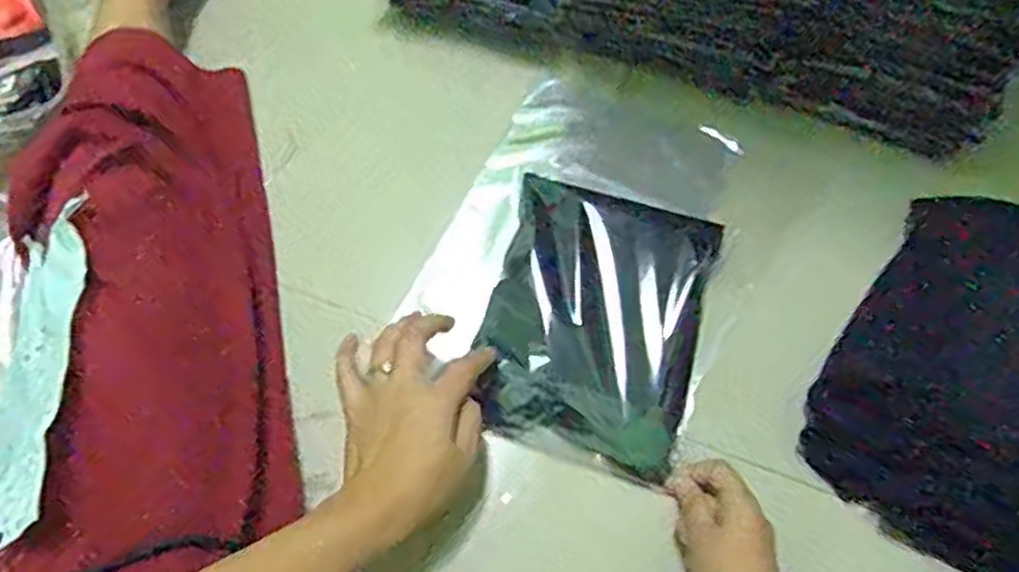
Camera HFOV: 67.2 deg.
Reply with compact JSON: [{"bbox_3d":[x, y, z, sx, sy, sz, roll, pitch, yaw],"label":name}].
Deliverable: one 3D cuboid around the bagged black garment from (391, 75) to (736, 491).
[{"bbox_3d":[0.054,-0.023,0.571,0.212,0.035,0.275,20,69,9],"label":"bagged black garment"}]

